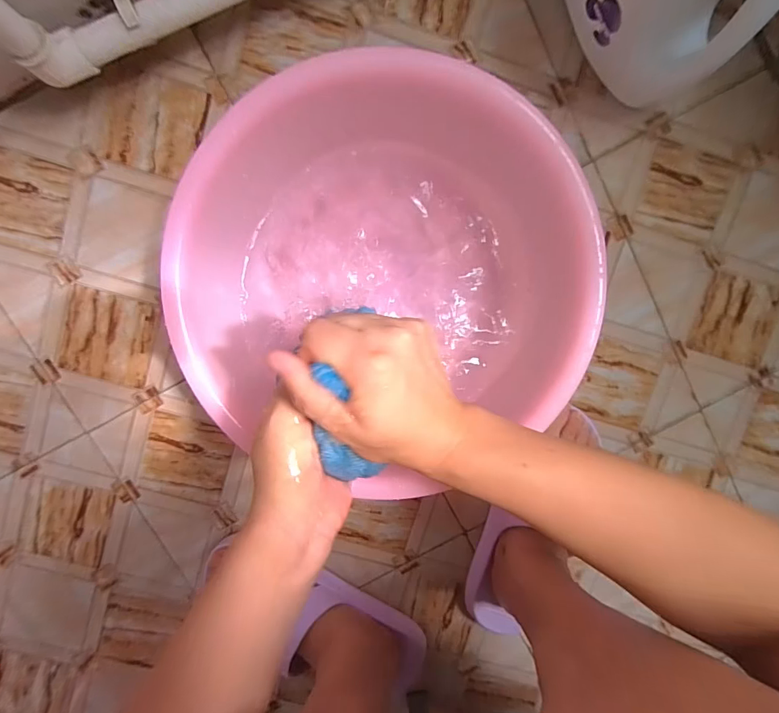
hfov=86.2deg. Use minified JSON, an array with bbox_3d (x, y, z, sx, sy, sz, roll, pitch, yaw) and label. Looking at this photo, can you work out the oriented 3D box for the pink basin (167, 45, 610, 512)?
[{"bbox_3d":[-0.001,-0.053,0.374,0.330,0.118,0.312,1,98,-3],"label":"pink basin"}]

